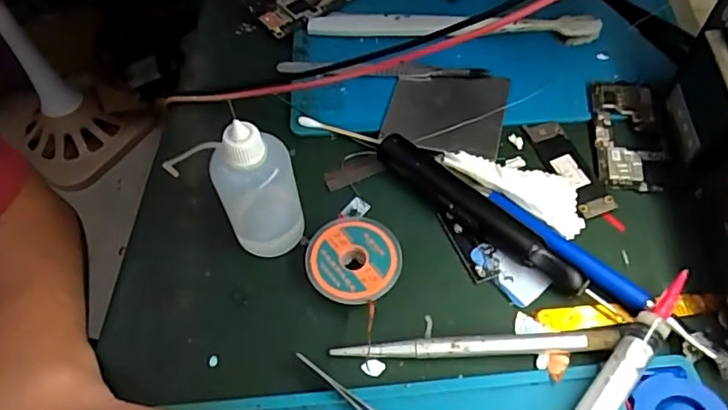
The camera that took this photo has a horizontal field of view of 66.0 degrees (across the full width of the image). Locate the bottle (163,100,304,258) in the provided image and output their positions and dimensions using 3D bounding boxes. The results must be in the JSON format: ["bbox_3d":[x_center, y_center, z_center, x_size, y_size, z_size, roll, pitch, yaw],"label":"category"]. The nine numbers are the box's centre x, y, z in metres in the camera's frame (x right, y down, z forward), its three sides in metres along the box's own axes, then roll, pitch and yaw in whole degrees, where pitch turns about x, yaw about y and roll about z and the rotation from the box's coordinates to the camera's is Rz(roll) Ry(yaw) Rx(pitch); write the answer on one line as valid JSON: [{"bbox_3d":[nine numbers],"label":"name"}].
[{"bbox_3d":[-0.064,-0.018,0.267,0.066,0.082,0.033,35,64,22],"label":"bottle"}]

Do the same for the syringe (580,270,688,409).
[{"bbox_3d":[0.108,0.073,0.235,0.024,0.022,0.107,35,64,22],"label":"syringe"}]

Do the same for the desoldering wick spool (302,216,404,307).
[{"bbox_3d":[-0.005,0.029,0.277,0.045,0.012,0.046,-1,57,2],"label":"desoldering wick spool"}]

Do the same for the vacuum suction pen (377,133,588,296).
[{"bbox_3d":[0.058,0.003,0.286,0.122,0.020,0.016,37,65,23],"label":"vacuum suction pen"}]

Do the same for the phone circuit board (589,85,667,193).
[{"bbox_3d":[0.148,-0.041,0.316,0.034,0.006,0.072,4,57,5],"label":"phone circuit board"}]

